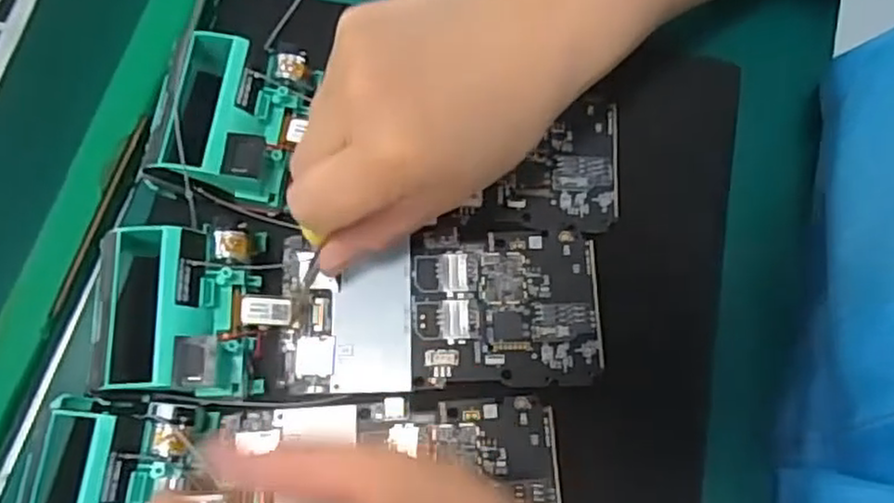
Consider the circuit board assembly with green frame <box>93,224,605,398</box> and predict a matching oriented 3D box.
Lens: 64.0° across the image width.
[{"bbox_3d":[-0.034,0.023,0.289,0.190,0.028,0.064,0,72,-12],"label":"circuit board assembly with green frame"}]

